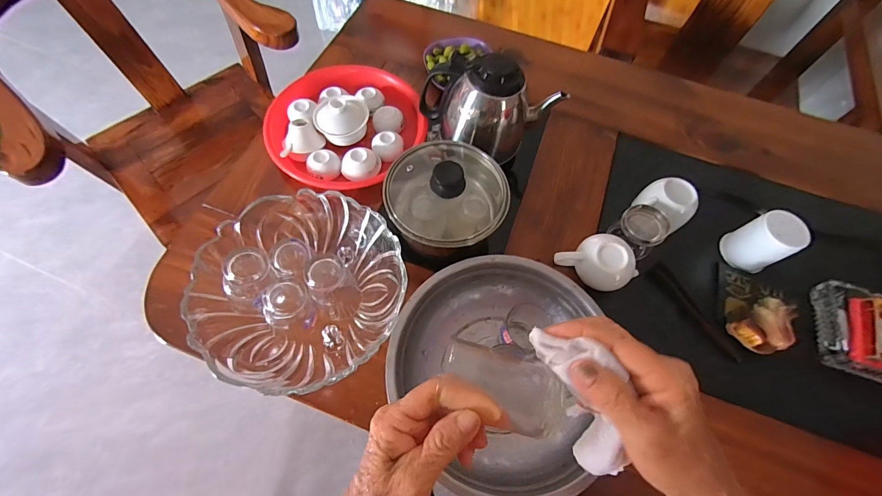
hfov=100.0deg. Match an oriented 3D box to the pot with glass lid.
[{"bbox_3d":[0.001,-0.085,0.514,0.160,0.123,0.163,1,65,-3],"label":"pot with glass lid"}]

